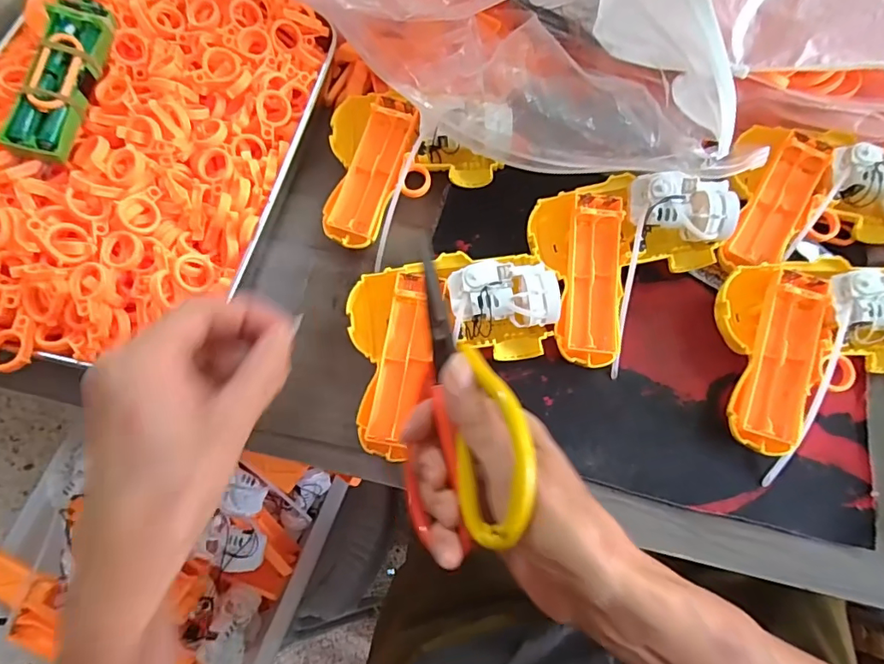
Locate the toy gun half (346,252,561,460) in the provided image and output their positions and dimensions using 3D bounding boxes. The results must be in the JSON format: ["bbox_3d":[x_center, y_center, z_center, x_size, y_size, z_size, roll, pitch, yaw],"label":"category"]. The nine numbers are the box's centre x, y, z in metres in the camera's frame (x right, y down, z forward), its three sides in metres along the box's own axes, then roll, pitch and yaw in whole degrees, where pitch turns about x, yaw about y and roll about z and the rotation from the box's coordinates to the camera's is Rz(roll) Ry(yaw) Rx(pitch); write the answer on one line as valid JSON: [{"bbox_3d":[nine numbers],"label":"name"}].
[{"bbox_3d":[0.008,0.006,0.326,0.137,0.035,0.114,-13,72,-4],"label":"toy gun half"}]

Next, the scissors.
[{"bbox_3d":[0.010,0.018,0.252,0.008,0.080,0.159,14,71,-37],"label":"scissors"}]

